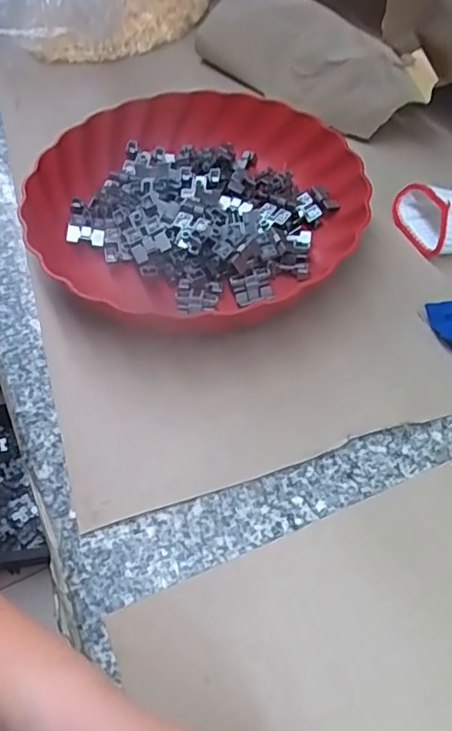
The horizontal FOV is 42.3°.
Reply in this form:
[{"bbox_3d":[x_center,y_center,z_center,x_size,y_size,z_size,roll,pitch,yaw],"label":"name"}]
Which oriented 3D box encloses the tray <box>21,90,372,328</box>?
[{"bbox_3d":[-0.020,-0.123,0.449,0.244,0.041,0.241,29,61,20],"label":"tray"}]

